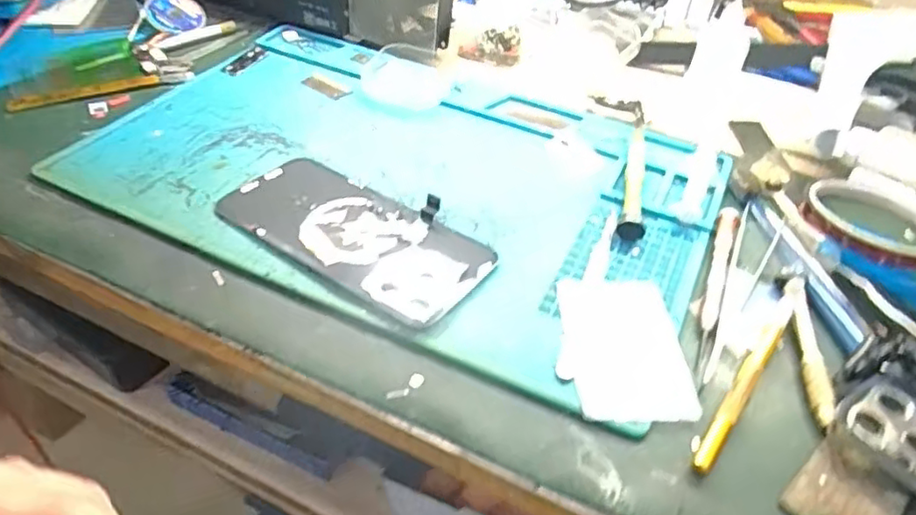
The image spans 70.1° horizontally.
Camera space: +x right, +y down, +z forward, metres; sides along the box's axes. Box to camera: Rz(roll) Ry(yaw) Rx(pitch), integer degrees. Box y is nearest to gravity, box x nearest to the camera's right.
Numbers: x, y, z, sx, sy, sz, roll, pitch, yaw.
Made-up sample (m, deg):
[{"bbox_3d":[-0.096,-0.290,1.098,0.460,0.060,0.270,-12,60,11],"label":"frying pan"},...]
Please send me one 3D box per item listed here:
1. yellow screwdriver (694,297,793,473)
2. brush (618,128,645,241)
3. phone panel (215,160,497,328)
[{"bbox_3d":[0.136,0.057,0.308,0.009,0.007,0.115,31,51,25],"label":"yellow screwdriver"},{"bbox_3d":[0.114,-0.053,0.422,0.013,0.010,0.121,11,46,8],"label":"brush"},{"bbox_3d":[-0.060,-0.015,0.367,0.154,0.006,0.070,26,49,21],"label":"phone panel"}]

